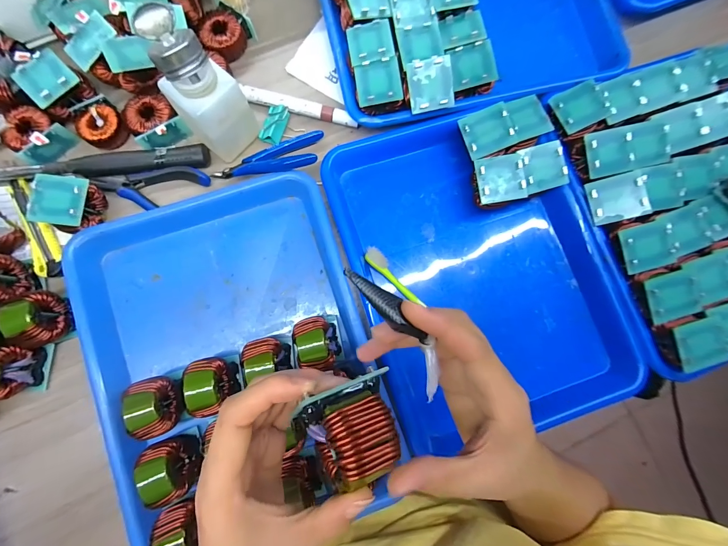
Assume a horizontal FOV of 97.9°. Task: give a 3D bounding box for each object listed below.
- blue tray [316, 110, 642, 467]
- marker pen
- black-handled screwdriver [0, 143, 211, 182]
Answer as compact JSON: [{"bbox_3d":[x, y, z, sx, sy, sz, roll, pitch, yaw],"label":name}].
[{"bbox_3d":[0.121,-0.001,0.335,0.267,0.040,0.337,-13,85,-6],"label":"blue tray"},{"bbox_3d":[-0.070,-0.184,0.350,0.127,0.010,0.014,13,81,-1],"label":"marker pen"},{"bbox_3d":[-0.285,-0.110,0.329,0.238,0.019,0.023,-6,82,-4],"label":"black-handled screwdriver"}]

